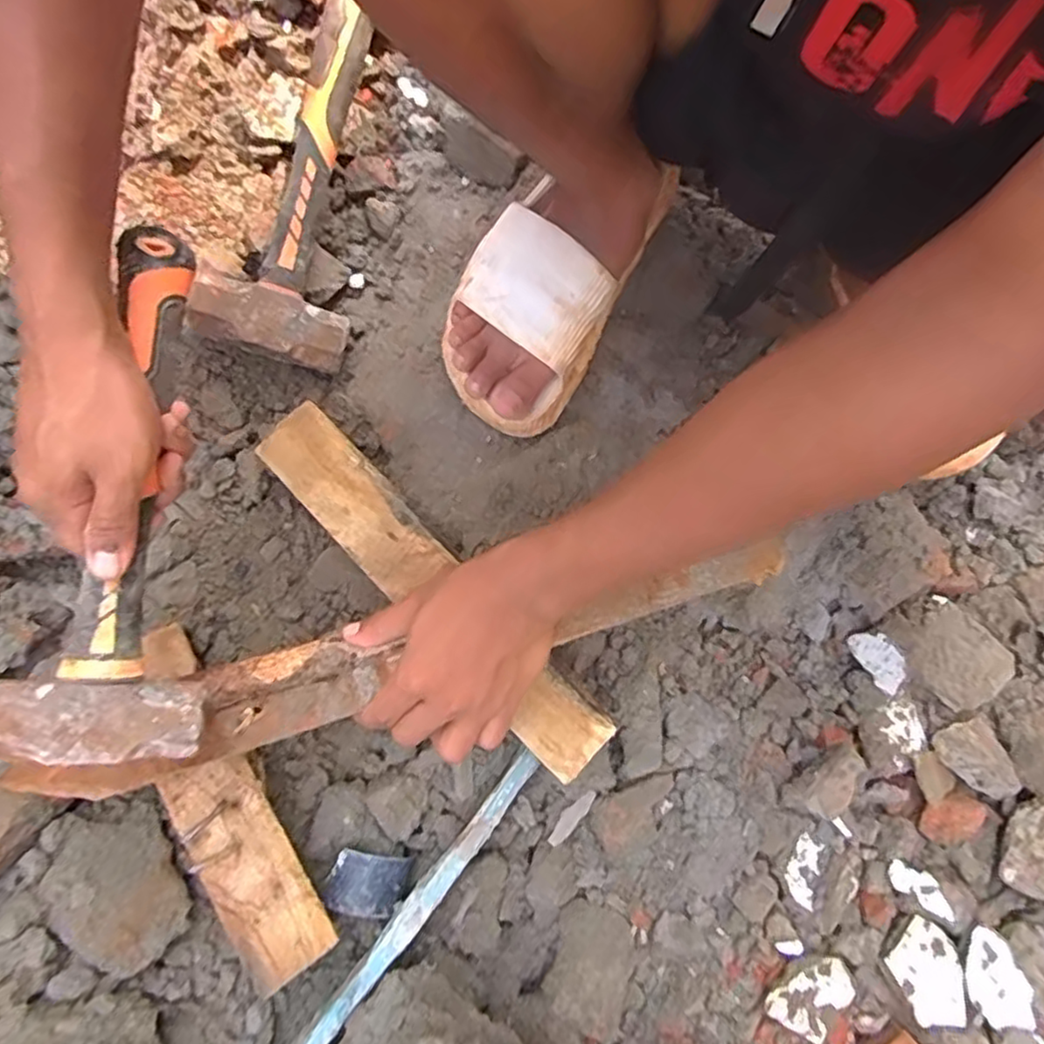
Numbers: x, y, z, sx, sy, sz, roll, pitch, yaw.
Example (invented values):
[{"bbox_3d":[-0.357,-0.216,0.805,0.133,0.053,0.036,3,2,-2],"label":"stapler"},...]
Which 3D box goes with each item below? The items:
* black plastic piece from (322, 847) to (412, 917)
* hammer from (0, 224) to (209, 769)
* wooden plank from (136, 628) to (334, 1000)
[{"bbox_3d":[-0.113,0.262,0.493,0.052,0.028,0.040,12,76,2],"label":"black plastic piece"},{"bbox_3d":[-0.223,-0.014,0.357,0.097,0.043,0.271,0,81,-26],"label":"hammer"},{"bbox_3d":[-0.211,0.196,0.472,0.058,0.020,0.241,-23,78,-34],"label":"wooden plank"}]

